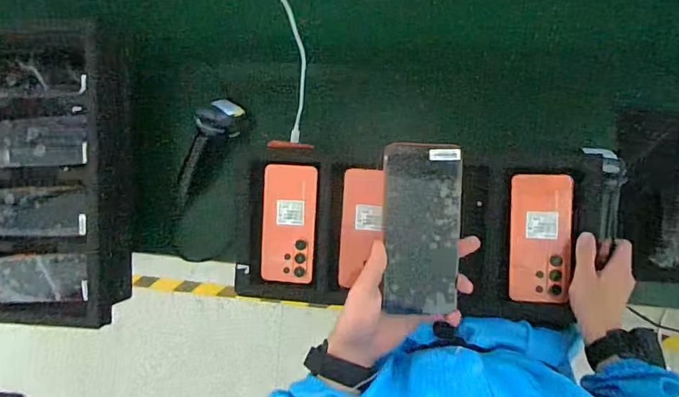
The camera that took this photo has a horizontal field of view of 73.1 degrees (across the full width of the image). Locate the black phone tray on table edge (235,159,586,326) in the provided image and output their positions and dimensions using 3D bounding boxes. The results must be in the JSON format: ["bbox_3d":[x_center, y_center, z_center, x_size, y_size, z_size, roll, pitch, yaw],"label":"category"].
[{"bbox_3d":[0.090,0.051,0.627,0.476,0.037,0.210,2,93,9],"label":"black phone tray on table edge"}]

